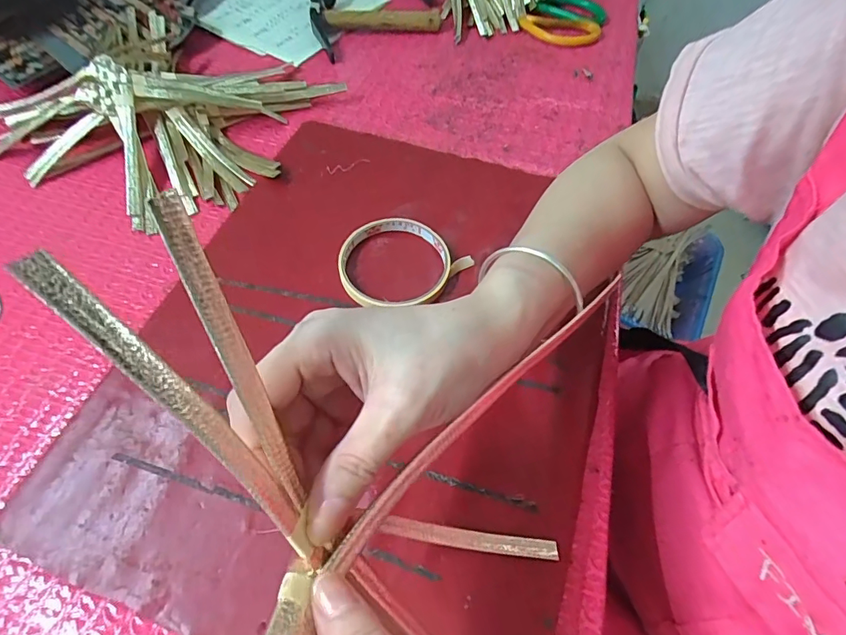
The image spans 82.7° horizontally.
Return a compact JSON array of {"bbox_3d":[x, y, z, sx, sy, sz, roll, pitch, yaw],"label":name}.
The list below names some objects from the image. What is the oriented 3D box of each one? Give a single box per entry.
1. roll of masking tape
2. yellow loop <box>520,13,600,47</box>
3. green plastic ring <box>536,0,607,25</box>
[{"bbox_3d":[-0.018,-0.041,0.362,0.087,0.015,0.081,0,57,0],"label":"roll of masking tape"},{"bbox_3d":[0.161,-0.341,0.569,0.094,0.015,0.048,11,57,7],"label":"yellow loop"},{"bbox_3d":[0.183,-0.377,0.584,0.080,0.012,0.048,20,59,12],"label":"green plastic ring"}]

